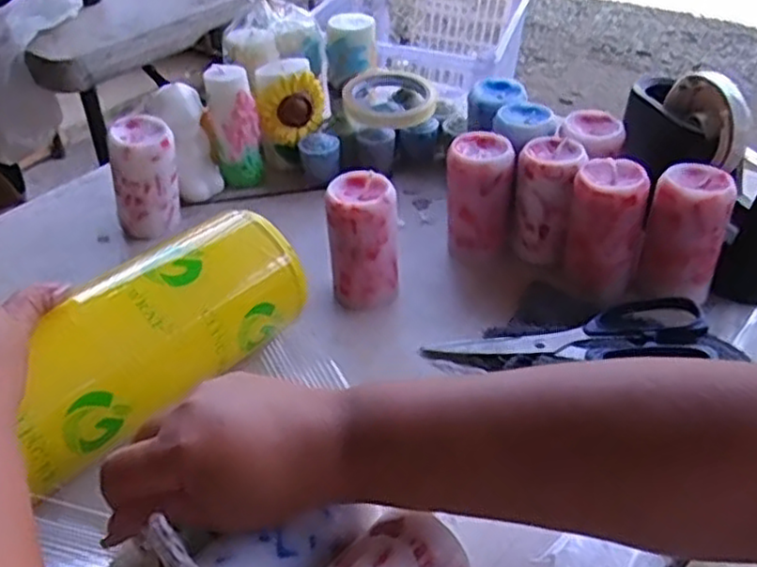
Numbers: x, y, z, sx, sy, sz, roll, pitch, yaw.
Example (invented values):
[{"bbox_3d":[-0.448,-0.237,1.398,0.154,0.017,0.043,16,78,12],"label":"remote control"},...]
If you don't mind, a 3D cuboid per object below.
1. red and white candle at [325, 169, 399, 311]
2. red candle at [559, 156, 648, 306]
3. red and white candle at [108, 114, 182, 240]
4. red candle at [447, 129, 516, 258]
[{"bbox_3d":[-0.011,-0.030,0.528,0.050,0.097,0.041,-1,39,-1],"label":"red and white candle"},{"bbox_3d":[0.168,-0.041,0.525,0.055,0.092,0.044,12,41,15],"label":"red candle"},{"bbox_3d":[-0.194,-0.085,0.591,0.052,0.094,0.043,-14,41,-16],"label":"red and white candle"},{"bbox_3d":[0.081,-0.064,0.574,0.053,0.099,0.058,4,40,6],"label":"red candle"}]

